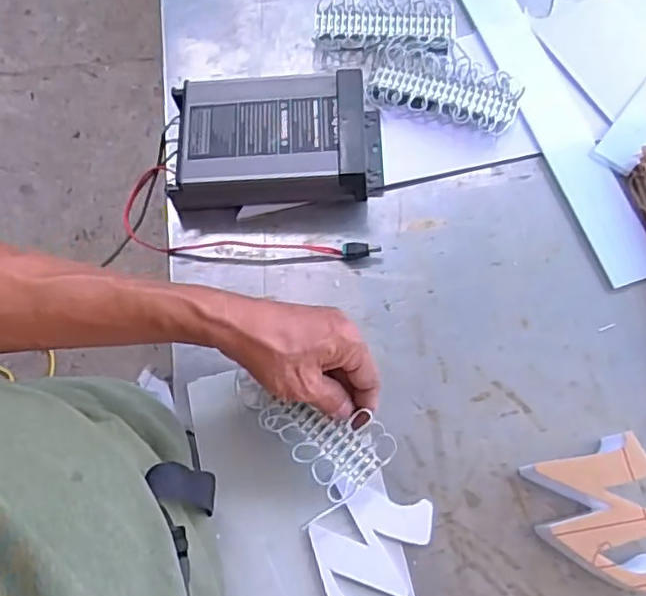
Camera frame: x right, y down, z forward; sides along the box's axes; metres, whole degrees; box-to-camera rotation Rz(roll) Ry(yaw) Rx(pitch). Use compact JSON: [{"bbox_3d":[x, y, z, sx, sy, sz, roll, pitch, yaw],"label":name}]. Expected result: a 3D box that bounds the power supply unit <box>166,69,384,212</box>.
[{"bbox_3d":[-0.041,-0.144,0.579,0.187,0.052,0.109,-2,70,1],"label":"power supply unit"}]

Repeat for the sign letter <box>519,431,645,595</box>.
[{"bbox_3d":[0.204,0.165,0.463,0.080,0.047,0.107,-15,70,-3],"label":"sign letter"}]

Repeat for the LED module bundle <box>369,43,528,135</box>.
[{"bbox_3d":[0.118,-0.204,0.611,0.143,0.012,0.071,16,71,8],"label":"LED module bundle"}]

